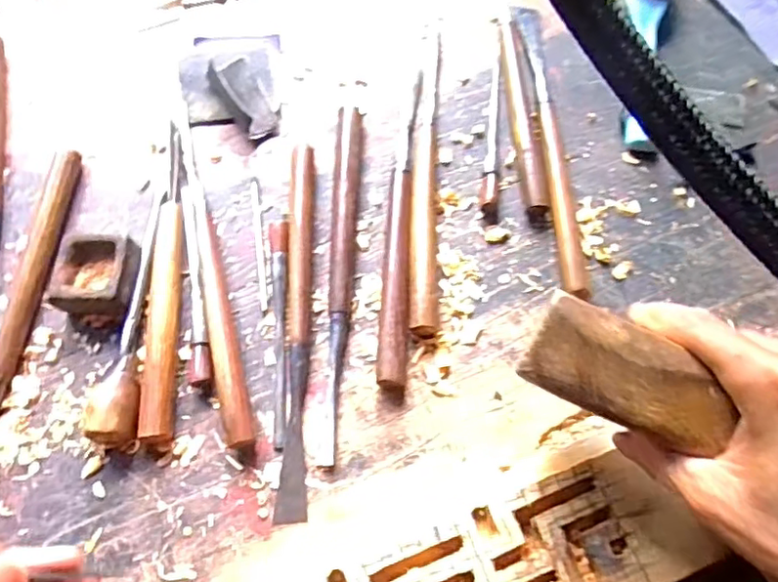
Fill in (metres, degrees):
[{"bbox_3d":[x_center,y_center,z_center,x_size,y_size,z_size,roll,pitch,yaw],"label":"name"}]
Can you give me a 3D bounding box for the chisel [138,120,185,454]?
[{"bbox_3d":[-0.145,-0.014,0.388,0.020,0.017,0.227,-3,67,-1],"label":"chisel"}]

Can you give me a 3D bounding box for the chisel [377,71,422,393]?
[{"bbox_3d":[0.009,-0.052,0.406,0.017,0.012,0.241,3,67,2],"label":"chisel"}]

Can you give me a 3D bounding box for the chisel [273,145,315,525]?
[{"bbox_3d":[-0.059,0.015,0.381,0.017,0.011,0.250,-2,67,0],"label":"chisel"}]

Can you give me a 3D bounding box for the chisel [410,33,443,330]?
[{"bbox_3d":[0.027,-0.088,0.421,0.018,0.014,0.249,3,67,2],"label":"chisel"}]

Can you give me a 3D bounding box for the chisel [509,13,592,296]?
[{"bbox_3d":[0.118,-0.113,0.433,0.020,0.013,0.253,-3,67,-1],"label":"chisel"}]

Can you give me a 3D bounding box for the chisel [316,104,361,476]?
[{"bbox_3d":[-0.033,-0.016,0.392,0.015,0.014,0.253,1,67,1],"label":"chisel"}]

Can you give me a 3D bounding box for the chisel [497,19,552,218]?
[{"bbox_3d":[0.101,-0.138,0.443,0.022,0.012,0.177,-3,67,-1],"label":"chisel"}]

